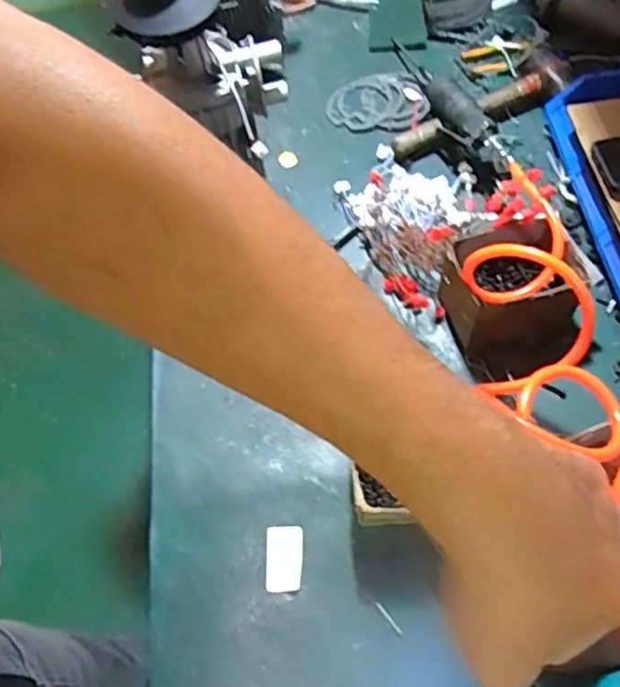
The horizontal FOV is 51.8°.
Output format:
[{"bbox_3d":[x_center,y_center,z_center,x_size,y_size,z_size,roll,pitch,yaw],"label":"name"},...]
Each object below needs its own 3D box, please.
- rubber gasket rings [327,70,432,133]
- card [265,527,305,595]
[{"bbox_3d":[0.098,-0.357,0.945,0.142,0.009,0.112,-11,63,-2],"label":"rubber gasket rings"},{"bbox_3d":[-0.027,0.223,0.661,0.038,0.004,0.065,-1,63,3],"label":"card"}]

